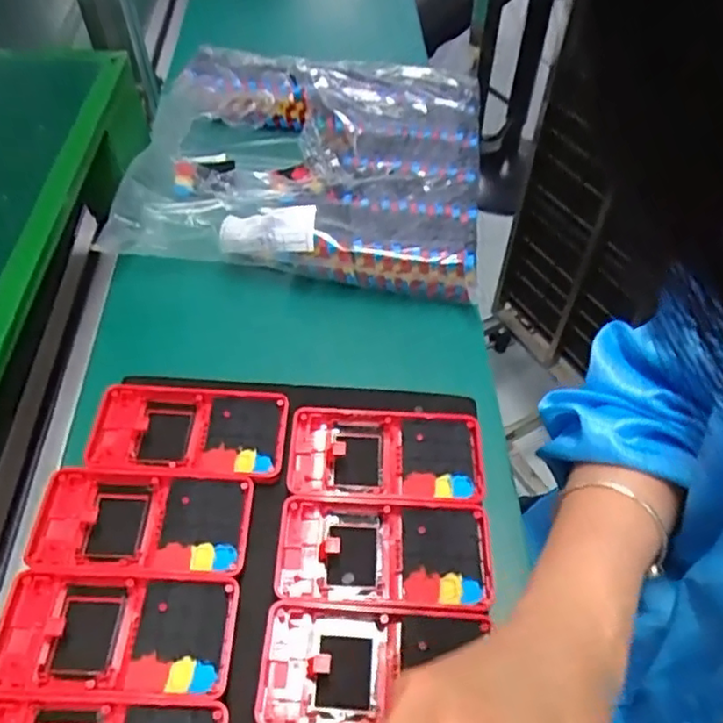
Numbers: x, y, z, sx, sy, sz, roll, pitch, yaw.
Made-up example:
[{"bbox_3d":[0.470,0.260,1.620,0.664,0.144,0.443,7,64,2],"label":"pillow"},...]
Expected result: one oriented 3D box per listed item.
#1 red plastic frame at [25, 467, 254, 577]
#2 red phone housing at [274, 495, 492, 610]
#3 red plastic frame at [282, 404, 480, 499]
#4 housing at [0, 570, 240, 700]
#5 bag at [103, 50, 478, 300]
[{"bbox_3d":[-0.129,0.094,0.368,0.122,0.011,0.061,2,52,0],"label":"red plastic frame"},{"bbox_3d":[0.013,0.112,0.367,0.120,0.015,0.061,2,52,0],"label":"red phone housing"},{"bbox_3d":[0.016,0.058,0.399,0.122,0.010,0.061,3,52,0],"label":"red plastic frame"},{"bbox_3d":[-0.131,0.145,0.333,0.123,0.011,0.061,2,52,0],"label":"housing"},{"bbox_3d":[-0.044,-0.192,0.566,0.295,0.084,0.279,5,50,6],"label":"bag"}]

